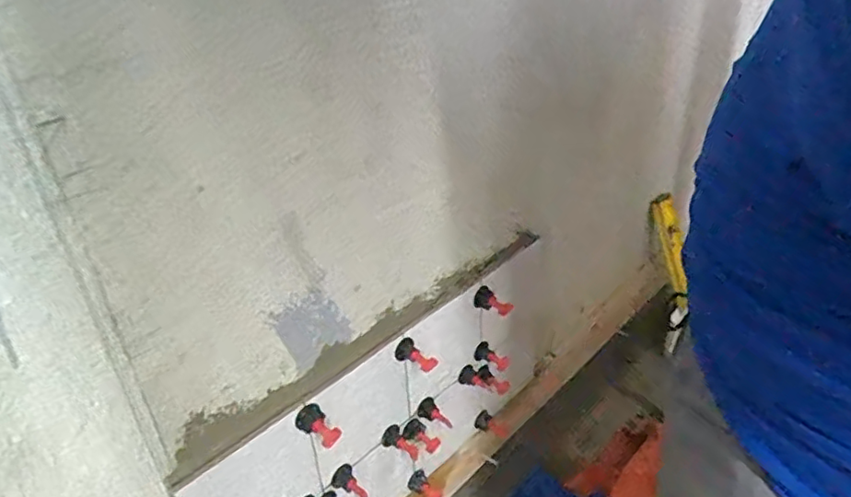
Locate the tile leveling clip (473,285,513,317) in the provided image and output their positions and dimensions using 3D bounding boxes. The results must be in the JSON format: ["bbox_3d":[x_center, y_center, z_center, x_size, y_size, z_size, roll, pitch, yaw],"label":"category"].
[{"bbox_3d":[0.096,0.073,0.838,0.049,0.030,0.030,14,36,25],"label":"tile leveling clip"}]

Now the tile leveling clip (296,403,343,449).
[{"bbox_3d":[-0.117,0.192,0.645,0.032,0.031,0.046,-26,39,-33],"label":"tile leveling clip"}]

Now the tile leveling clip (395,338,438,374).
[{"bbox_3d":[-0.011,0.136,0.746,0.053,0.027,0.025,31,42,13],"label":"tile leveling clip"}]

